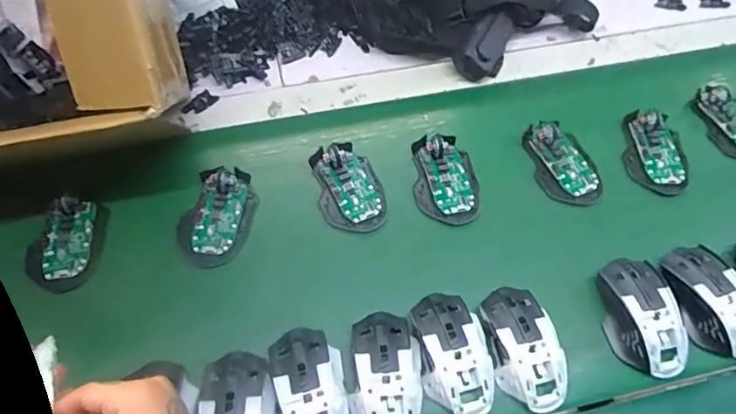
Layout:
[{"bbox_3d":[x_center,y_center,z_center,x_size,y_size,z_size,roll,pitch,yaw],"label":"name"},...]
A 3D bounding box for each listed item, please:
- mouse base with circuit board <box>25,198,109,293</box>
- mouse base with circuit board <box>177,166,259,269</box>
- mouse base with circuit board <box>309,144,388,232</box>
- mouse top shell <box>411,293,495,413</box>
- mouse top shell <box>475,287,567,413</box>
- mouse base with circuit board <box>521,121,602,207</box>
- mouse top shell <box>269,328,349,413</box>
[{"bbox_3d":[-0.317,0.040,0.542,0.072,0.030,0.100,1,61,-1],"label":"mouse base with circuit board"},{"bbox_3d":[-0.165,0.010,0.564,0.072,0.027,0.112,10,61,3],"label":"mouse base with circuit board"},{"bbox_3d":[-0.021,-0.025,0.589,0.073,0.025,0.111,-12,62,-9],"label":"mouse base with circuit board"},{"bbox_3d":[0.081,0.135,0.486,0.060,0.031,0.117,-10,62,-7],"label":"mouse top shell"},{"bbox_3d":[0.148,0.133,0.493,0.062,0.031,0.114,-12,62,-9],"label":"mouse top shell"},{"bbox_3d":[0.236,-0.053,0.615,0.071,0.027,0.111,-13,62,-9],"label":"mouse base with circuit board"},{"bbox_3d":[-0.053,0.165,0.462,0.064,0.032,0.117,-8,62,-7],"label":"mouse top shell"}]

